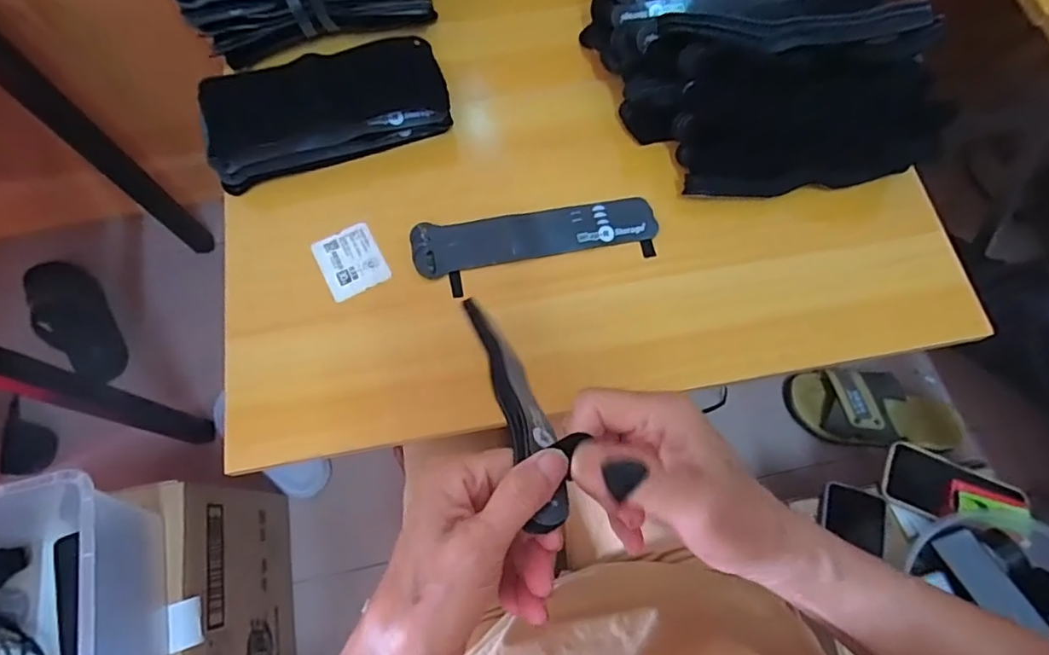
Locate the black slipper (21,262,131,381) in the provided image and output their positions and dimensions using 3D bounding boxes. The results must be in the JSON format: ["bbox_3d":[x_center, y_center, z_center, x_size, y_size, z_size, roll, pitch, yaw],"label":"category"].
[{"bbox_3d":[-0.756,-0.010,0.952,0.092,0.063,0.238,-33,74,-11],"label":"black slipper"}]

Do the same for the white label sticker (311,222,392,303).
[{"bbox_3d":[-0.142,-0.055,0.464,0.049,0.004,0.058,-26,76,-12],"label":"white label sticker"}]

